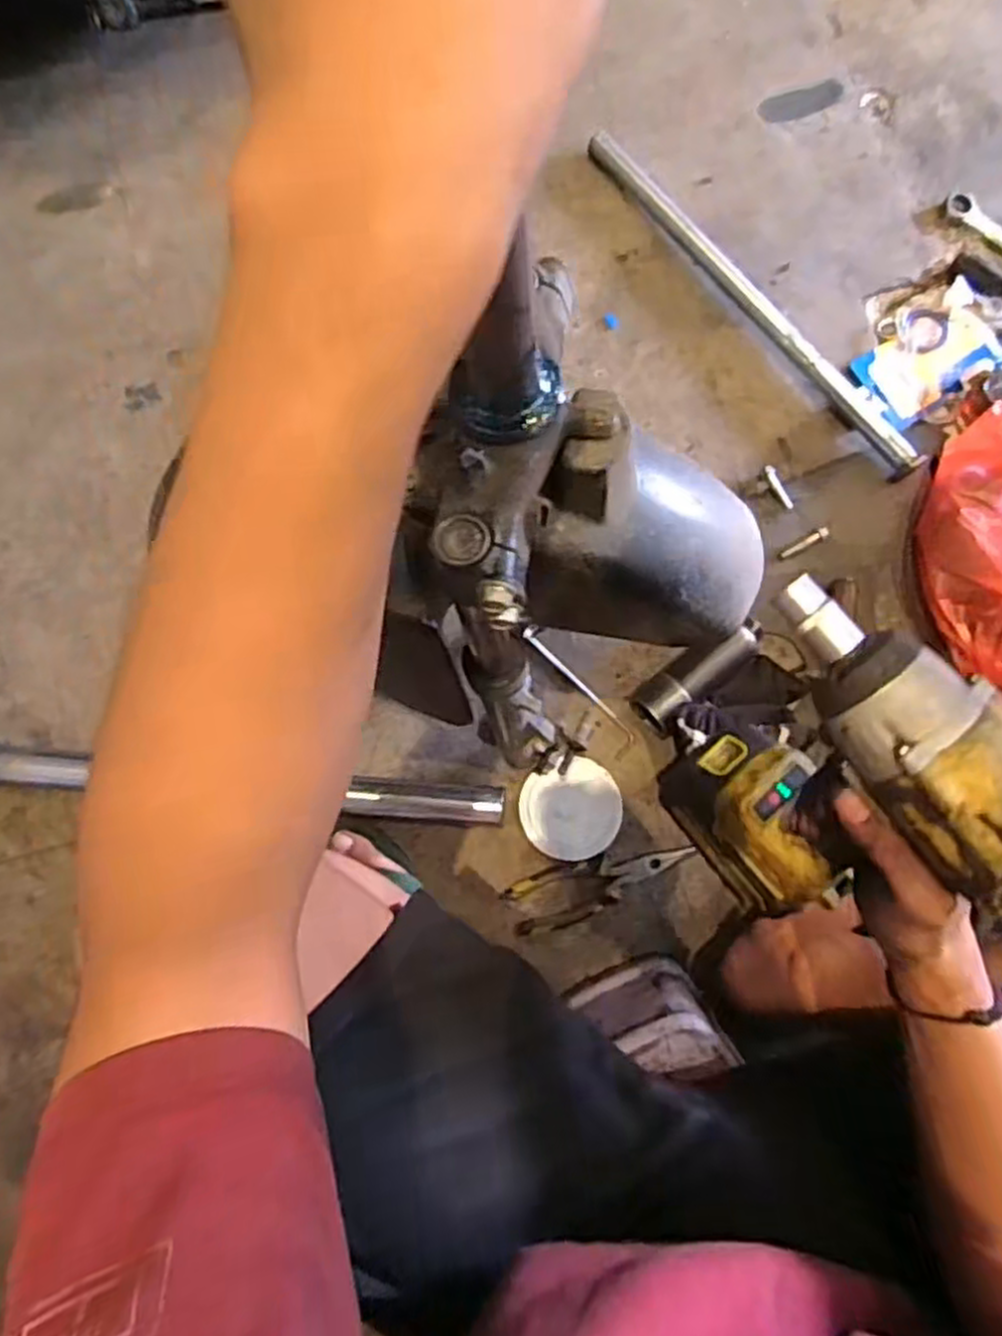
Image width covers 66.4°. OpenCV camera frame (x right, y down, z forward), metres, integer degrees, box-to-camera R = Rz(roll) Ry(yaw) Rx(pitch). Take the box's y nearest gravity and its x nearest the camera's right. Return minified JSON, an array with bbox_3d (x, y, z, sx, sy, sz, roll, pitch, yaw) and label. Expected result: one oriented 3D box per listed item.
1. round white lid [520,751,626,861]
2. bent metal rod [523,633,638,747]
[{"bbox_3d":[0.072,0.143,0.769,0.099,0.010,0.094,0,78,1],"label":"round white lid"},{"bbox_3d":[0.082,0.018,0.792,0.012,0.023,0.159,-44,82,-7],"label":"bent metal rod"}]

